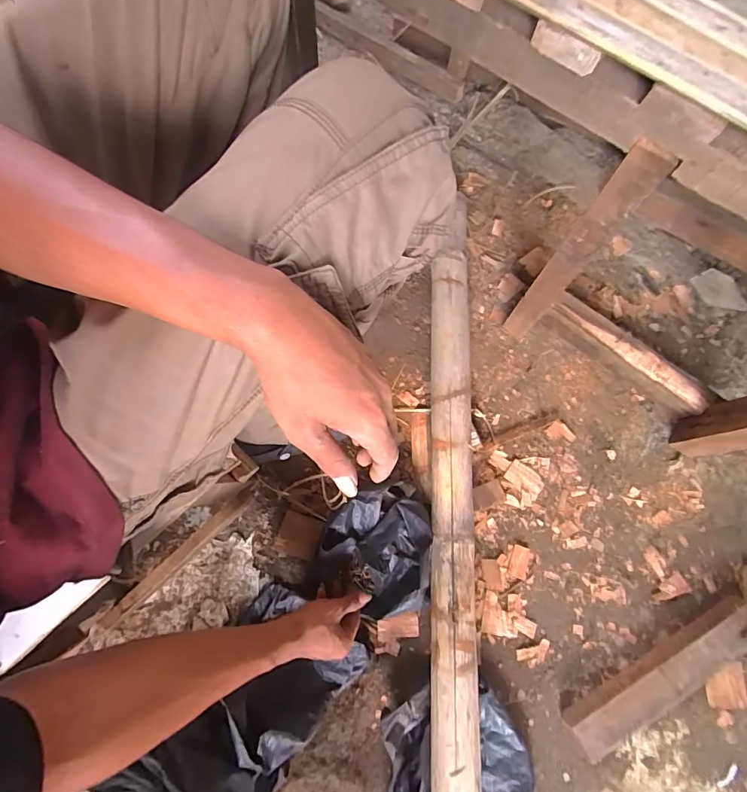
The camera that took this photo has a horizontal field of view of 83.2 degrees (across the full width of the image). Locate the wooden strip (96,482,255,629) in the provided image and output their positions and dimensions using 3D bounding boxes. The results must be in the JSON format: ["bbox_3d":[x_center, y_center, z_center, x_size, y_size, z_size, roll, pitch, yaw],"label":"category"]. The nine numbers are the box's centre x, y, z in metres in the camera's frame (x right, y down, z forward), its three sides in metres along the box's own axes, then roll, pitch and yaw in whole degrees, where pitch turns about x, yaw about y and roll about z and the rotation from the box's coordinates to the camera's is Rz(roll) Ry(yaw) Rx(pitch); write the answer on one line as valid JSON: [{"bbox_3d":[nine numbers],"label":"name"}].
[{"bbox_3d":[-0.257,0.211,0.574,0.244,0.021,0.020,-43,81,-12],"label":"wooden strip"}]

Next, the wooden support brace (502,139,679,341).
[{"bbox_3d":[0.241,-0.158,0.546,0.029,0.398,0.039,-43,81,-12],"label":"wooden support brace"}]

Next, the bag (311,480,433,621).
[{"bbox_3d":[0.009,0.223,0.619,0.158,0.077,0.182,20,75,4],"label":"bag"}]

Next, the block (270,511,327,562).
[{"bbox_3d":[-0.113,0.214,0.643,0.064,0.013,0.060,19,75,3],"label":"block"}]

